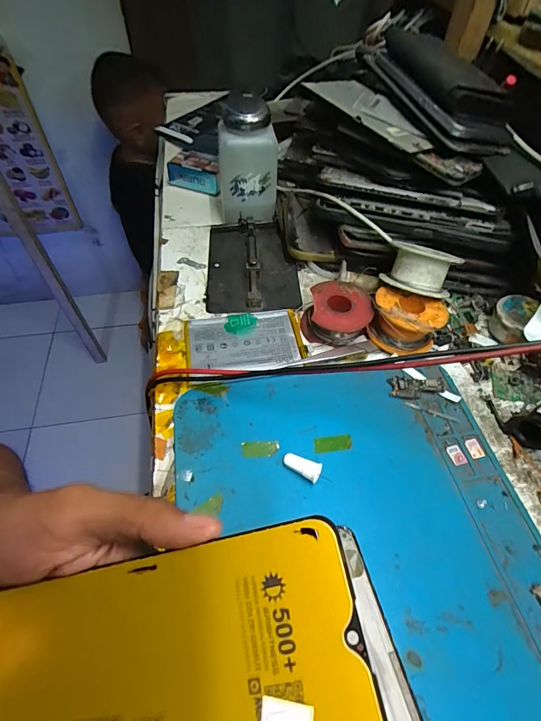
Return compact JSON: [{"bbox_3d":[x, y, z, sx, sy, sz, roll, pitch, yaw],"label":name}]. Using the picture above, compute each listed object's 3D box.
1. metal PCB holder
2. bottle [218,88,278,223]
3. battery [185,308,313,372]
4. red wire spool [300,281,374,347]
[{"bbox_3d":[-0.017,-0.089,0.336,0.078,0.014,0.116,-2,53,-4],"label":"metal PCB holder"},{"bbox_3d":[-0.022,-0.179,0.350,0.053,0.101,0.046,-4,53,-6],"label":"bottle"},{"bbox_3d":[-0.018,-0.015,0.285,0.086,0.008,0.054,-6,53,-7],"label":"battery"},{"bbox_3d":[0.050,-0.036,0.291,0.048,0.024,0.049,1,53,-2],"label":"red wire spool"}]

